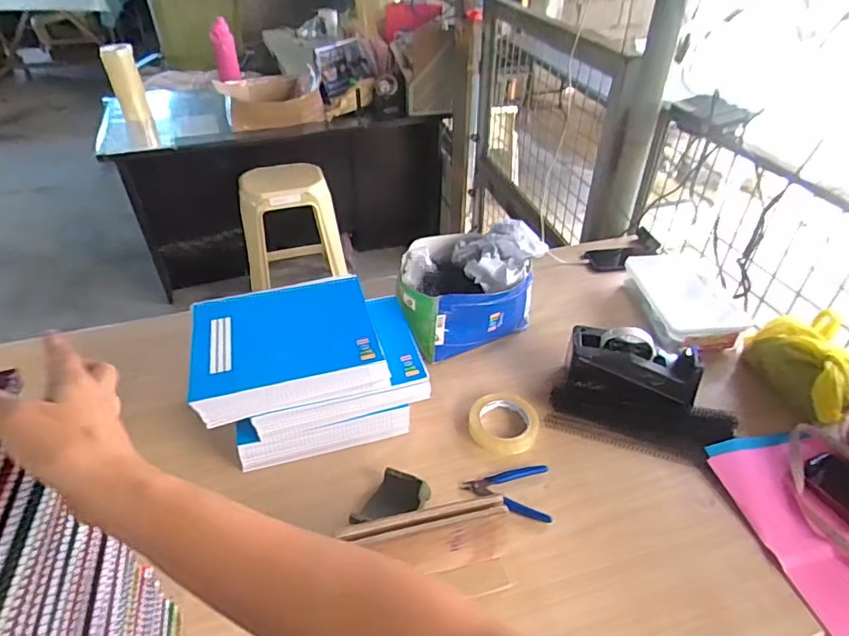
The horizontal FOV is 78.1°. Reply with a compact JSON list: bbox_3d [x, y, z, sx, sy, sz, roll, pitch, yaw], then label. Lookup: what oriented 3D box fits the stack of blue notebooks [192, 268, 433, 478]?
[{"bbox_3d":[-0.168,0.069,0.792,0.304,0.166,0.203,-12,41,-13],"label":"stack of blue notebooks"}]

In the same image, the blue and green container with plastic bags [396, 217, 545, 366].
[{"bbox_3d":[0.067,-0.073,0.941,0.239,0.159,0.205,-14,41,-15],"label":"blue and green container with plastic bags"}]

